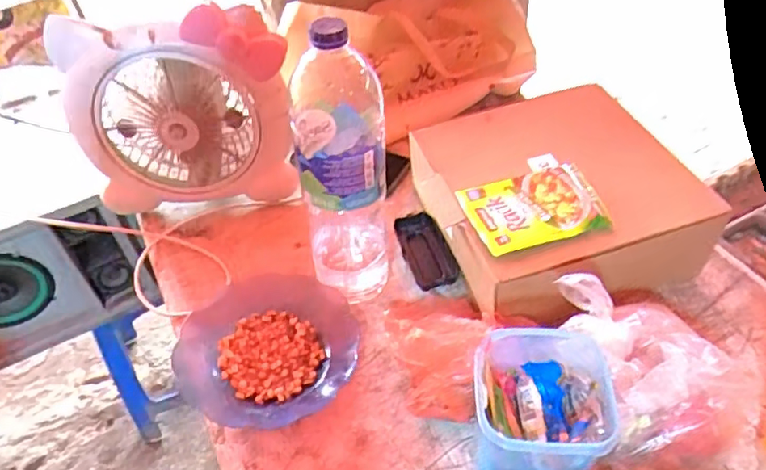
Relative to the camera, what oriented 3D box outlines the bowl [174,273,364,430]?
[{"bbox_3d":[-0.121,0.117,0.606,0.185,0.053,0.175,-3,46,3],"label":"bowl"}]

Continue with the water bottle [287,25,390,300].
[{"bbox_3d":[-0.041,-0.055,0.584,0.086,0.311,0.090,-6,46,-2],"label":"water bottle"}]

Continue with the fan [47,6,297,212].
[{"bbox_3d":[-0.244,-0.153,0.714,0.256,0.228,0.101,-8,48,-5],"label":"fan"}]

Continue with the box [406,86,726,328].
[{"bbox_3d":[0.193,-0.040,0.687,0.271,0.118,0.271,-13,49,-9],"label":"box"}]

